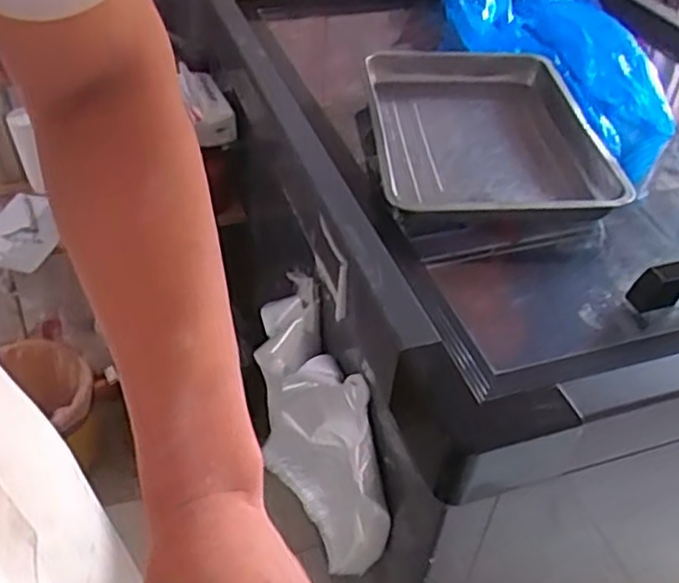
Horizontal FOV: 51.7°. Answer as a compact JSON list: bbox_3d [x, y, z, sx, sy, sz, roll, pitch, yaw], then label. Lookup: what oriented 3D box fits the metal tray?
[{"bbox_3d":[0.180,-0.228,0.909,0.276,0.044,0.381,1,42,-4],"label":"metal tray"}]

